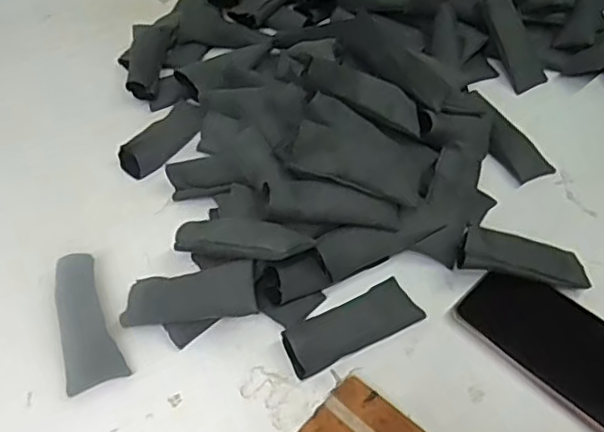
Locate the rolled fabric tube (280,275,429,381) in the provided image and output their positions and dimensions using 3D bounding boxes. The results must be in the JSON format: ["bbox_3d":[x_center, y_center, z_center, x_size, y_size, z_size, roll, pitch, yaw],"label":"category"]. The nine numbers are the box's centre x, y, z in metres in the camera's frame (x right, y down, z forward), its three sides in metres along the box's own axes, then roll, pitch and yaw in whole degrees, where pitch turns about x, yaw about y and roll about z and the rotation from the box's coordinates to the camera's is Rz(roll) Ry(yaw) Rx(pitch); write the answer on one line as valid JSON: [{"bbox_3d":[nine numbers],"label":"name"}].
[{"bbox_3d":[0.037,0.079,0.450,0.103,0.017,0.035,-25,55,-18],"label":"rolled fabric tube"}]

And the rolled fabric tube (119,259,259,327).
[{"bbox_3d":[-0.081,0.060,0.455,0.103,0.023,0.037,-11,49,16],"label":"rolled fabric tube"}]

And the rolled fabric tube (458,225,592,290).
[{"bbox_3d":[0.171,0.031,0.476,0.101,0.013,0.038,12,50,-9],"label":"rolled fabric tube"}]

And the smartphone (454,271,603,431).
[{"bbox_3d":[0.195,0.097,0.445,0.076,0.010,0.159,-38,59,-26],"label":"smartphone"}]

